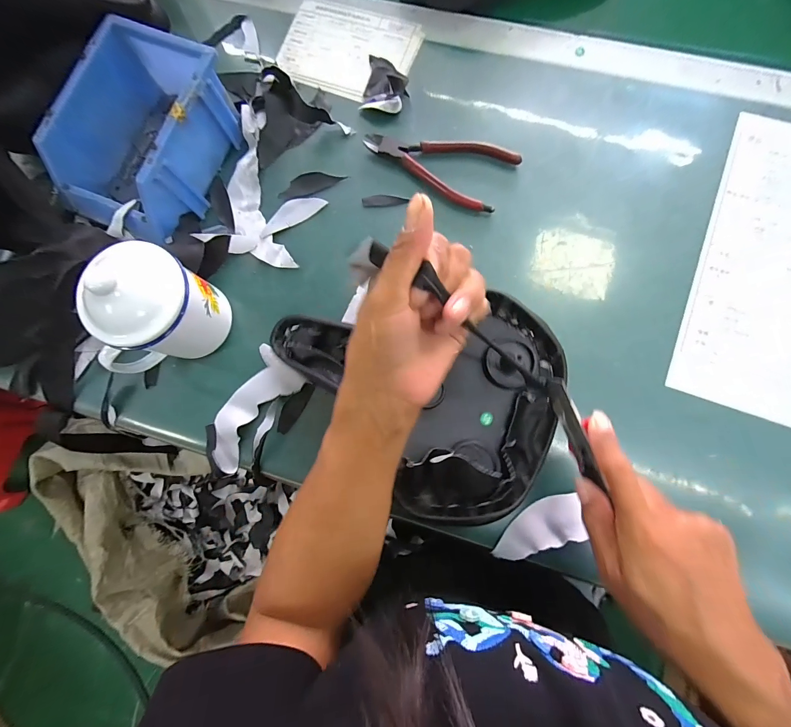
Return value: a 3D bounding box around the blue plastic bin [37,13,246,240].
[{"bbox_3d":[-0.249,-0.221,0.338,0.124,0.073,0.169,24,84,6],"label":"blue plastic bin"}]

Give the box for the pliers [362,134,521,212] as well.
[{"bbox_3d":[0.043,-0.212,0.354,0.152,0.009,0.067,26,84,6],"label":"pliers"}]

